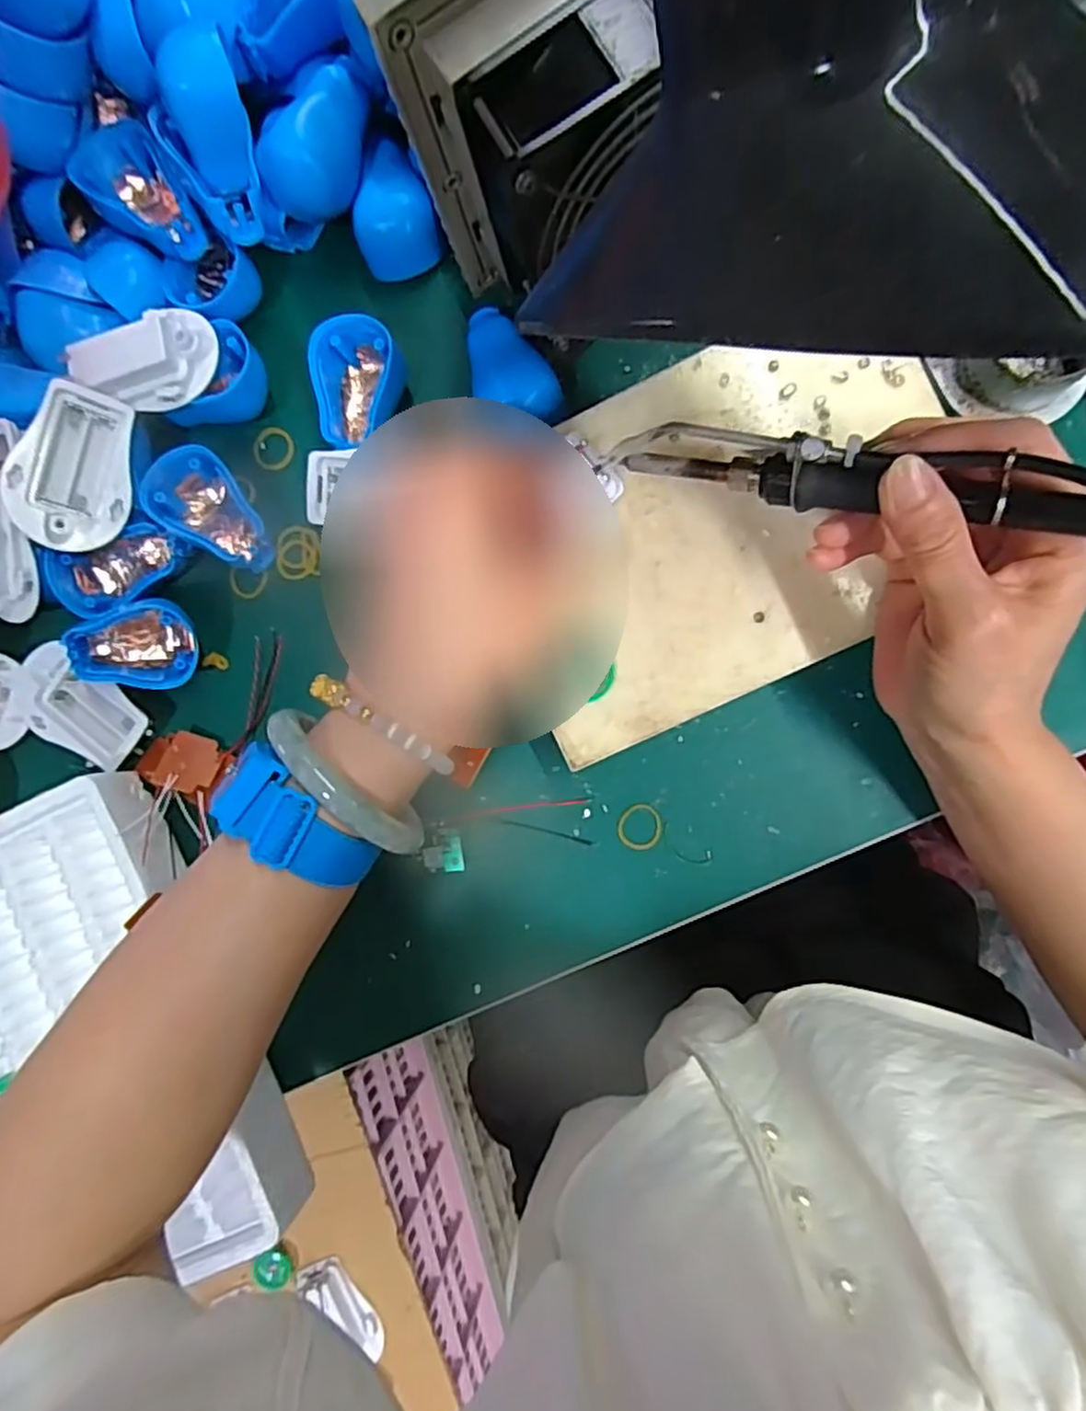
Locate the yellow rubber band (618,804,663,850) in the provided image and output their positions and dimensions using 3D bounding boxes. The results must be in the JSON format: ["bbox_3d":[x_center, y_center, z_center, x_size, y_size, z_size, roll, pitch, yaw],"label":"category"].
[{"bbox_3d":[0.050,0.062,0.360,0.022,0.004,0.023,0,90,8],"label":"yellow rubber band"}]

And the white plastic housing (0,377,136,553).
[{"bbox_3d":[-0.242,-0.122,0.366,0.052,0.018,0.079,10,92,-35],"label":"white plastic housing"}]

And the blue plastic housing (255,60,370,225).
[{"bbox_3d":[-0.110,-0.278,0.352,0.035,0.029,0.063,34,94,7],"label":"blue plastic housing"}]

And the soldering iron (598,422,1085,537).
[{"bbox_3d":[0.109,-0.081,0.249,0.186,0.023,0.019,17,92,26],"label":"soldering iron"}]

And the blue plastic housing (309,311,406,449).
[{"bbox_3d":[-0.095,-0.169,0.371,0.045,0.030,0.057,-5,89,7],"label":"blue plastic housing"}]

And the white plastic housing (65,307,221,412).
[{"bbox_3d":[-0.203,-0.177,0.366,0.068,0.018,0.045,-23,87,7],"label":"white plastic housing"}]

